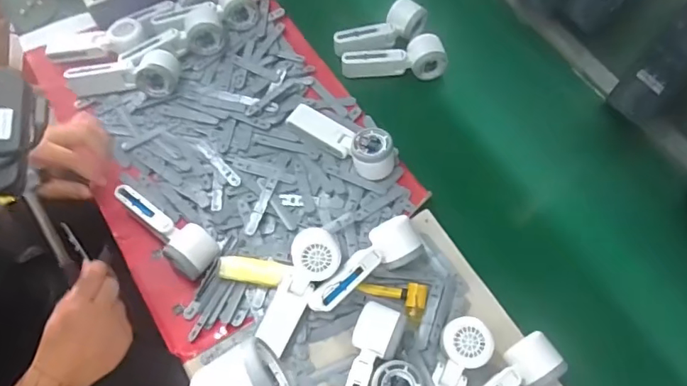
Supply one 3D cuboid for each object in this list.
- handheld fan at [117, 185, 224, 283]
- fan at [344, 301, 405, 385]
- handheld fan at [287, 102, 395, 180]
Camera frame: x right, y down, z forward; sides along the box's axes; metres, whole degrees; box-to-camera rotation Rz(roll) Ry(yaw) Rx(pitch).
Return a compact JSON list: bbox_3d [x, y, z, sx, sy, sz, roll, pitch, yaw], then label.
[{"bbox_3d":[-0.235,0.048,0.699,0.157,0.044,0.059,34,68,17],"label":"handheld fan"},{"bbox_3d":[0.022,0.211,0.608,0.055,0.047,0.164,18,64,9],"label":"fan"},{"bbox_3d":[-0.001,-0.081,0.753,0.164,0.042,0.062,35,68,17],"label":"handheld fan"}]

